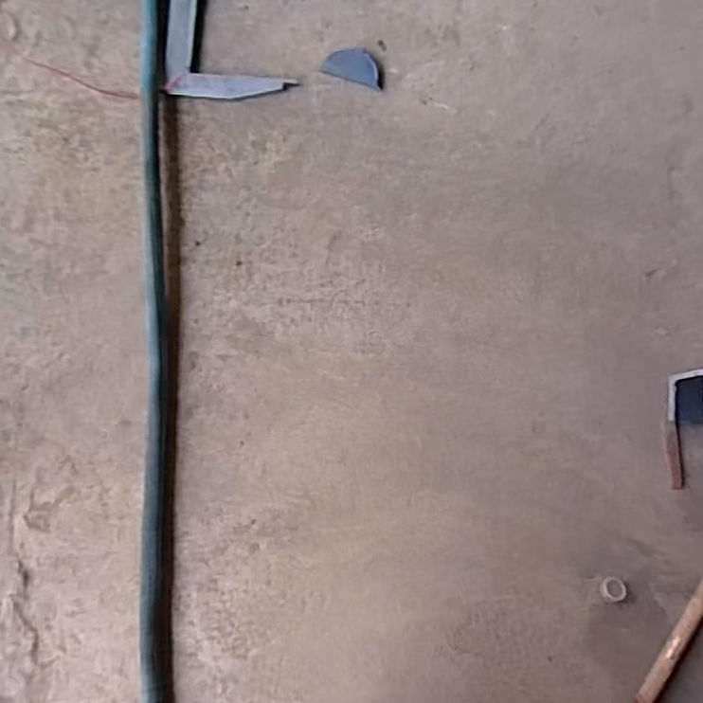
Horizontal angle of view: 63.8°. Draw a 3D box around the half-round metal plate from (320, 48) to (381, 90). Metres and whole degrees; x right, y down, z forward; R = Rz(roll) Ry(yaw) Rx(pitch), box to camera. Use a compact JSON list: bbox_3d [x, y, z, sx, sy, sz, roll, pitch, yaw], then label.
[{"bbox_3d":[0.003,-0.265,0.523,0.055,0.012,0.028,18,89,3],"label":"half-round metal plate"}]

